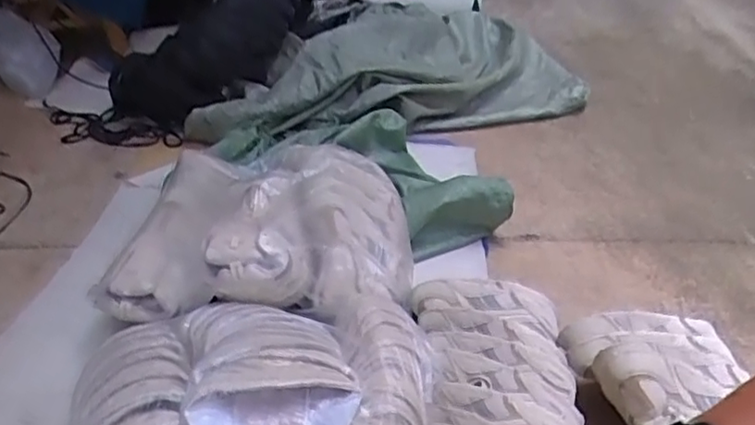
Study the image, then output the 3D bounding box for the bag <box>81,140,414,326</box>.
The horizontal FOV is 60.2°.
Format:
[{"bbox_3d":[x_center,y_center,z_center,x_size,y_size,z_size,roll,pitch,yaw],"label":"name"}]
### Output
[{"bbox_3d":[-0.165,0.019,1.053,0.433,0.144,0.383,2,38,11],"label":"bag"}]

